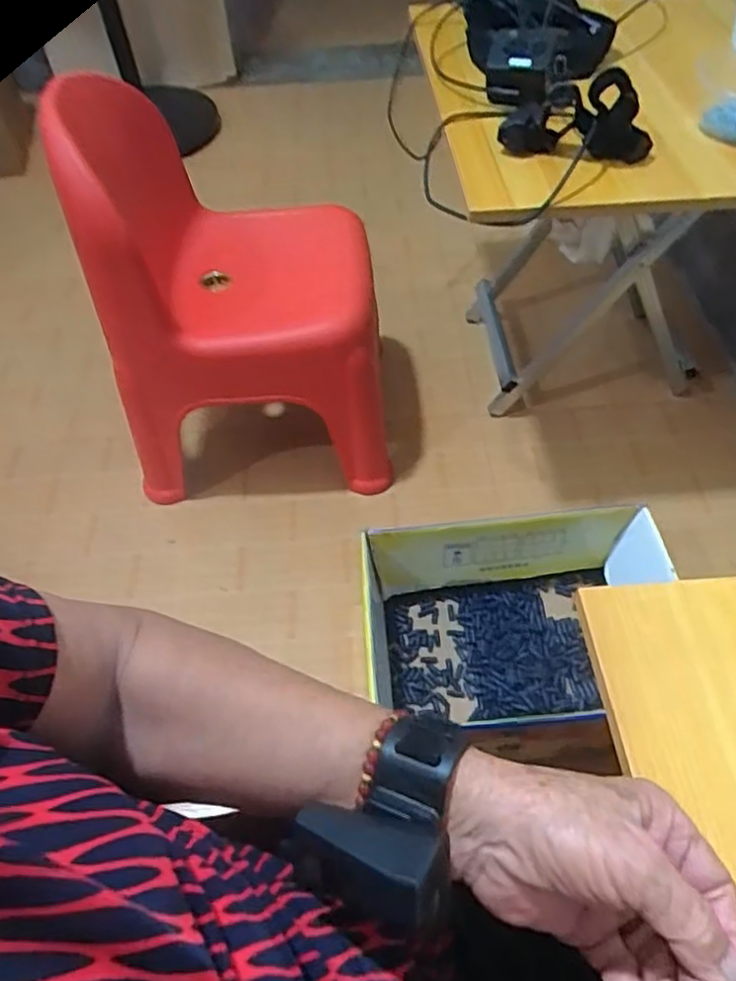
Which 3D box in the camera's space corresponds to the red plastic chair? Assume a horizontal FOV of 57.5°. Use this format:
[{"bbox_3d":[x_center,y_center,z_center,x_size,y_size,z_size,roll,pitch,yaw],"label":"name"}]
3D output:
[{"bbox_3d":[-0.194,-0.291,1.012,0.411,0.491,0.367,-1,53,2],"label":"red plastic chair"}]

